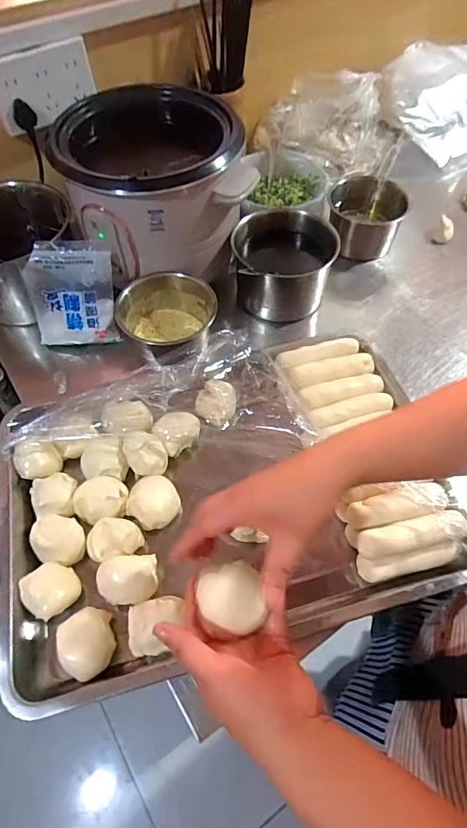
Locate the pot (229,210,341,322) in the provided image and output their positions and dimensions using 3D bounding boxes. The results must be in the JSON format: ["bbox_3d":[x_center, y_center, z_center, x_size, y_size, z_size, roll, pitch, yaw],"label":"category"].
[{"bbox_3d":[0.077,-0.226,0.686,0.148,0.099,0.145,0,58,1],"label":"pot"}]

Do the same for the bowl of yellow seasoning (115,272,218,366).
[{"bbox_3d":[-0.089,-0.120,0.626,0.129,0.079,0.139,0,58,1],"label":"bowl of yellow seasoning"}]

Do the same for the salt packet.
[{"bbox_3d":[-0.223,-0.163,0.623,0.113,0.141,0.025,-1,30,-4],"label":"salt packet"}]

